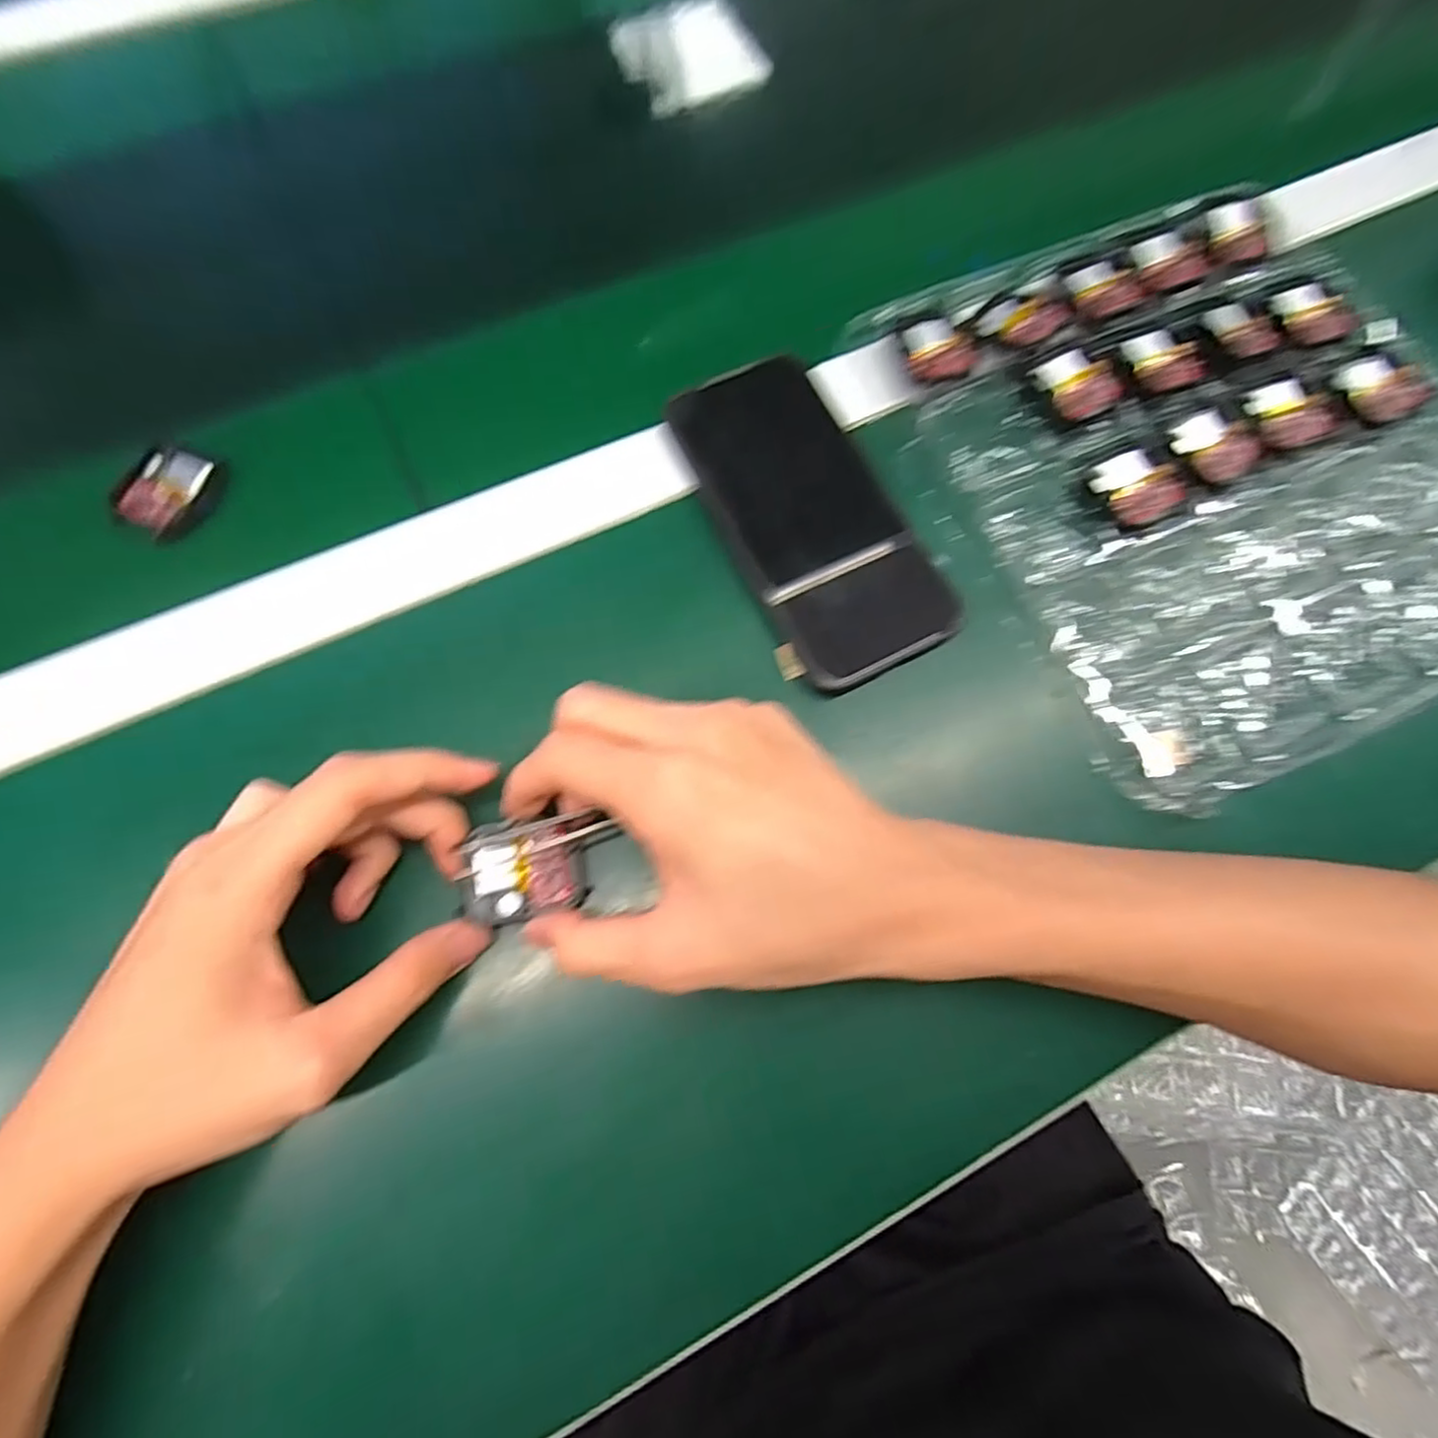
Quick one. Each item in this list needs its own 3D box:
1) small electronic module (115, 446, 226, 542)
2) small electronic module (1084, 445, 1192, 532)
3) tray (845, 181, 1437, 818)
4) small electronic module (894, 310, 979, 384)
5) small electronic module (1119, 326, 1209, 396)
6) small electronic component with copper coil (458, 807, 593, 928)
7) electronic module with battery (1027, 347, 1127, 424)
[{"bbox_3d":[-0.252,-0.105,0.311,0.035,0.008,0.042,24,74,5],"label":"small electronic module"},{"bbox_3d":[0.199,-0.110,0.321,0.037,0.009,0.039,-23,76,-9],"label":"small electronic module"},{"bbox_3d":[0.248,-0.134,0.331,0.275,0.015,0.286,-22,75,-9],"label":"tray"},{"bbox_3d":[0.109,-0.189,0.341,0.033,0.007,0.043,-15,74,-7],"label":"small electronic module"},{"bbox_3d":[0.220,-0.181,0.340,0.040,0.010,0.035,-23,76,-9],"label":"small electronic module"},{"bbox_3d":[-0.074,0.057,0.259,0.046,0.007,0.037,-12,76,-24],"label":"small electronic component with copper coil"},{"bbox_3d":[0.179,-0.166,0.337,0.039,0.009,0.036,-23,76,-9],"label":"electronic module with battery"}]

